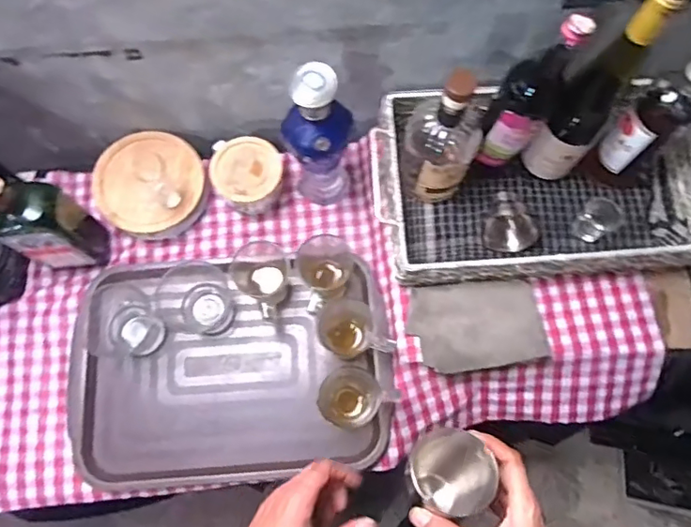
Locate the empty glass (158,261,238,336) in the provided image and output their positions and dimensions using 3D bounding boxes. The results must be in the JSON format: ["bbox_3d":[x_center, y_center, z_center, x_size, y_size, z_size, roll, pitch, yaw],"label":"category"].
[{"bbox_3d":[-0.201,0.050,0.746,0.089,0.076,0.089,39,77,11],"label":"empty glass"}]

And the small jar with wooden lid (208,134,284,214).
[{"bbox_3d":[-0.139,-0.130,0.796,0.096,0.072,0.101,0,73,0],"label":"small jar with wooden lid"}]

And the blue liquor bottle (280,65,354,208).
[{"bbox_3d":[-0.034,-0.154,0.709,0.070,0.268,0.068,0,77,1],"label":"blue liquor bottle"}]

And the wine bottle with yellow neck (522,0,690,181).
[{"bbox_3d":[0.286,-0.190,0.615,0.069,0.334,0.069,-35,76,-10],"label":"wine bottle with yellow neck"}]

